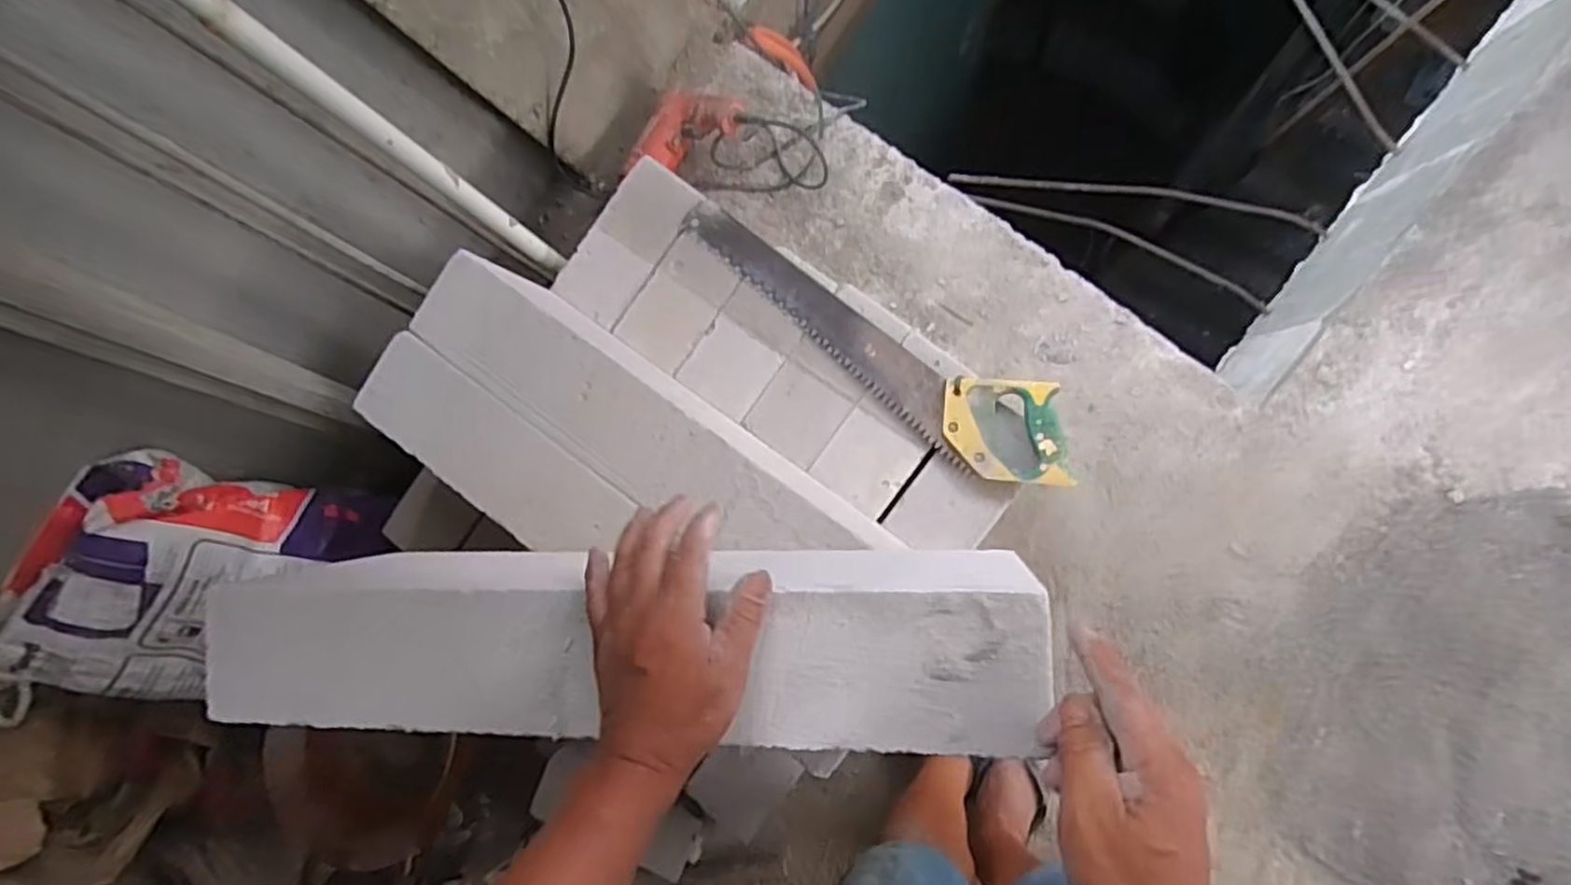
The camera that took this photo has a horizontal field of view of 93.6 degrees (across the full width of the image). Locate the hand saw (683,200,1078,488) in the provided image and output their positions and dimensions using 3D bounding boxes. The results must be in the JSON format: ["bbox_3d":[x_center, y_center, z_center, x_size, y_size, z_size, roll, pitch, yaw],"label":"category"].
[{"bbox_3d":[0.096,-0.121,0.838,0.527,0.038,0.120,36,96,8],"label":"hand saw"}]

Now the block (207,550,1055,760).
[{"bbox_3d":[-0.121,0.138,0.547,0.580,0.148,0.114,-2,89,13],"label":"block"}]

